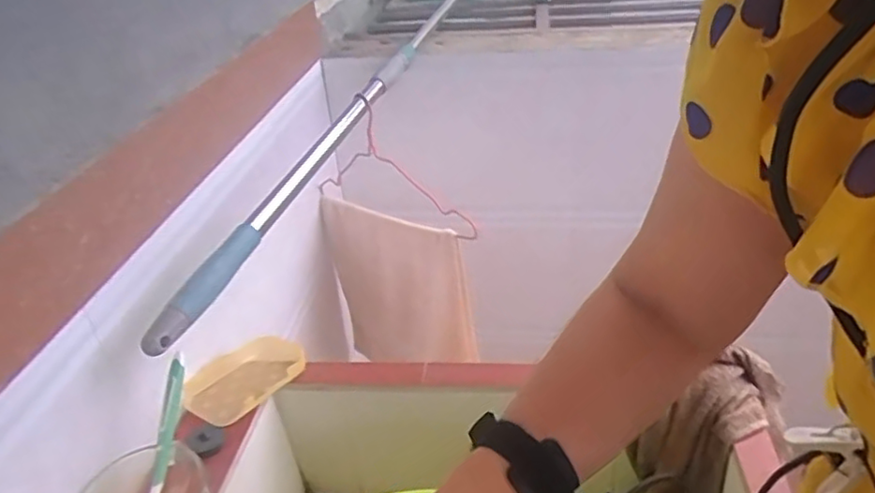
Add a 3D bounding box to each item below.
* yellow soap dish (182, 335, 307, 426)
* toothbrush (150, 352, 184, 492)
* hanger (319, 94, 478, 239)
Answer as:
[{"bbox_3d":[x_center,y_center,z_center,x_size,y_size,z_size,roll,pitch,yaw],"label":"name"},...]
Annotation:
[{"bbox_3d":[-0.214,0.147,0.722,0.090,0.025,0.128,16,38,29],"label":"yellow soap dish"},{"bbox_3d":[-0.239,0.174,0.556,0.011,0.025,0.155,0,70,7],"label":"toothbrush"},{"bbox_3d":[-0.081,-0.133,0.971,0.323,0.194,0.033,22,41,35],"label":"hanger"}]

